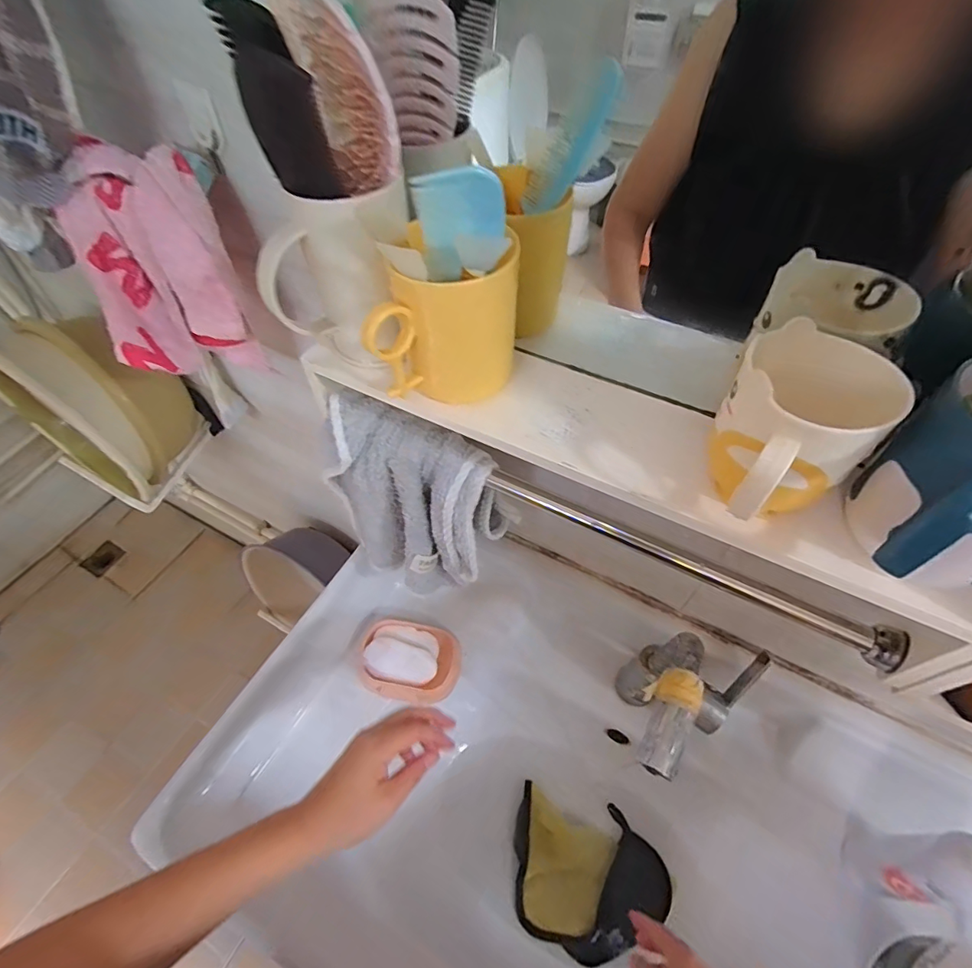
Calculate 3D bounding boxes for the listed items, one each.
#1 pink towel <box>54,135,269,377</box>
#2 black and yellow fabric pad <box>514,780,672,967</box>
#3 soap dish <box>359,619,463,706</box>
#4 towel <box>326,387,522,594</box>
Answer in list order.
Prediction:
[{"bbox_3d":[-0.306,-0.191,0.469,0.143,0.192,0.094,-5,54,-3],"label":"pink towel"},{"bbox_3d":[0.124,0.468,0.590,0.177,0.012,0.148,7,54,6],"label":"black and yellow fabric pad"},{"bbox_3d":[-0.092,0.220,0.616,0.120,0.028,0.093,5,54,4],"label":"soap dish"},{"bbox_3d":[-0.078,0.023,0.503,0.200,0.206,0.085,13,55,10],"label":"towel"}]

